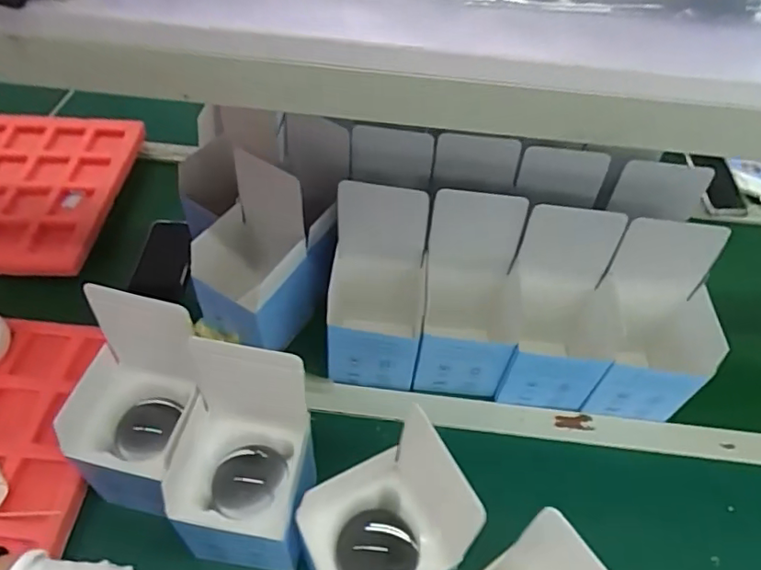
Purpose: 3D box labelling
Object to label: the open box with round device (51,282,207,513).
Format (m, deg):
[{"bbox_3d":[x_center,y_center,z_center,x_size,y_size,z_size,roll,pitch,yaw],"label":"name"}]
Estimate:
[{"bbox_3d":[-0.234,0.117,0.528,0.125,0.206,0.114,13,51,7],"label":"open box with round device"}]

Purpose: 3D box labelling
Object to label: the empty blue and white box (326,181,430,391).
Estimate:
[{"bbox_3d":[-0.006,0.010,0.656,0.114,0.229,0.121,7,50,2],"label":"empty blue and white box"}]

